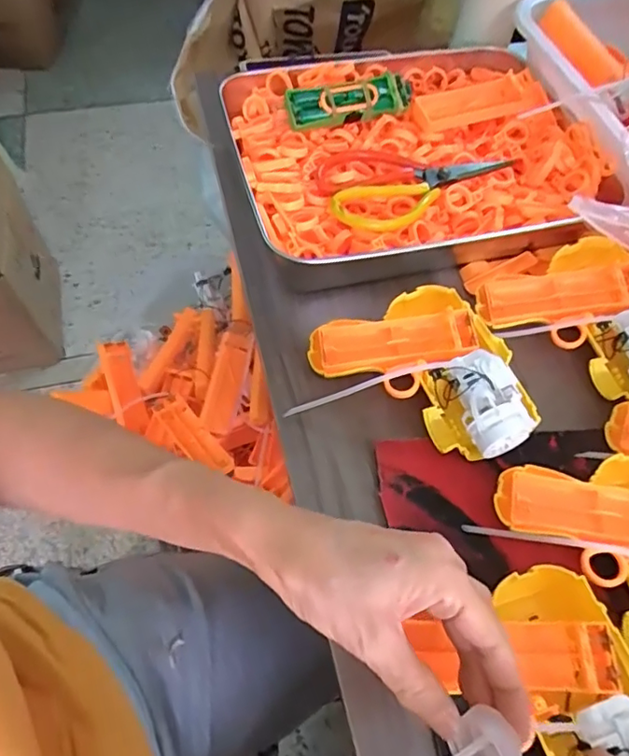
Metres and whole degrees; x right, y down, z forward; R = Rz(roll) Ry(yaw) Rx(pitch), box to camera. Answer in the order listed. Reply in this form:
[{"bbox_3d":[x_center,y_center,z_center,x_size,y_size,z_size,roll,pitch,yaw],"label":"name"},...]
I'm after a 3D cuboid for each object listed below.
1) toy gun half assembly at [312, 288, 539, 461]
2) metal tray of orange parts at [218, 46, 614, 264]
[{"bbox_3d":[0.075,-0.001,0.372,0.118,0.036,0.133,-21,62,-14],"label":"toy gun half assembly"},{"bbox_3d":[0.081,-0.204,0.466,0.293,0.037,0.251,-11,61,-9],"label":"metal tray of orange parts"}]

